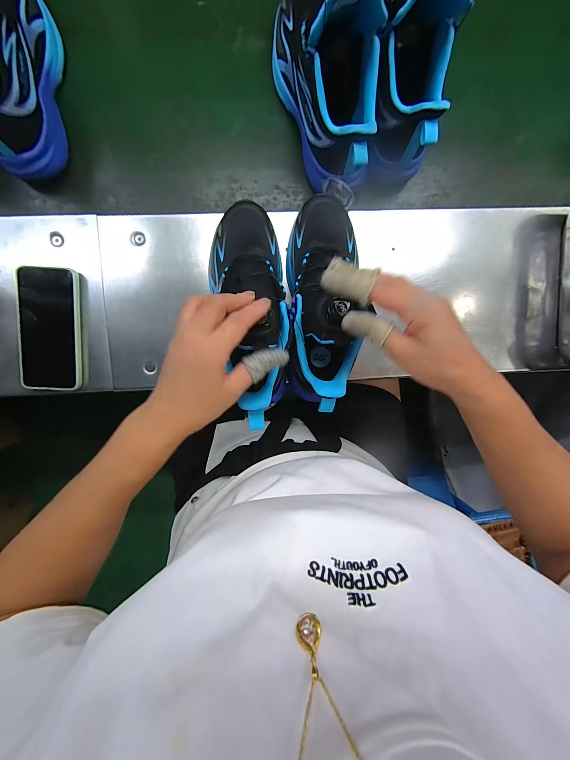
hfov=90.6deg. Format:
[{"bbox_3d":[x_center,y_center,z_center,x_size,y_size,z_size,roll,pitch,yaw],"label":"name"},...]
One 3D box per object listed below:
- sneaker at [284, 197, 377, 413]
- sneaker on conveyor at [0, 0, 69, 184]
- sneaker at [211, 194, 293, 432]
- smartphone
[{"bbox_3d":[0.045,-0.094,0.333,0.075,0.100,0.251,3,84,-4],"label":"sneaker"},{"bbox_3d":[-0.331,-0.373,0.329,0.077,0.121,0.229,0,93,-3],"label":"sneaker on conveyor"},{"bbox_3d":[-0.039,-0.076,0.337,0.083,0.114,0.256,-8,80,-3],"label":"sneaker"},{"bbox_3d":[-0.320,-0.069,0.383,0.081,0.015,0.163,-1,93,-3],"label":"smartphone"}]

